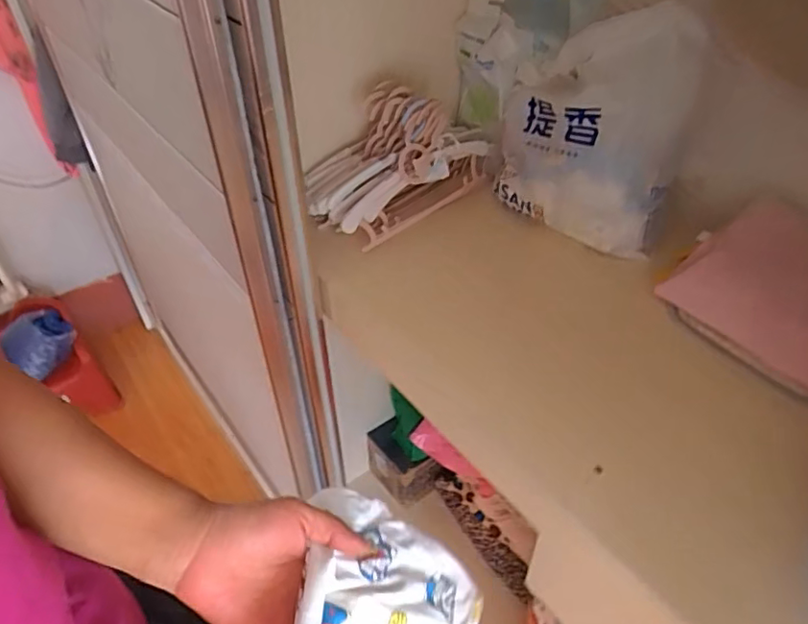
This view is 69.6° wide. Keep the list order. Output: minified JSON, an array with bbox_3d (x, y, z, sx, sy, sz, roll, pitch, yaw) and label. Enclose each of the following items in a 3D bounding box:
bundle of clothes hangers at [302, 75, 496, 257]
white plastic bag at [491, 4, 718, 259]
[{"bbox_3d":[-0.006,-0.226,0.823,0.290,0.165,0.127,-27,48,-25],"label":"bundle of clothes hangers"},{"bbox_3d":[0.229,-0.231,0.735,0.242,0.253,0.125,18,46,20],"label":"white plastic bag"}]

